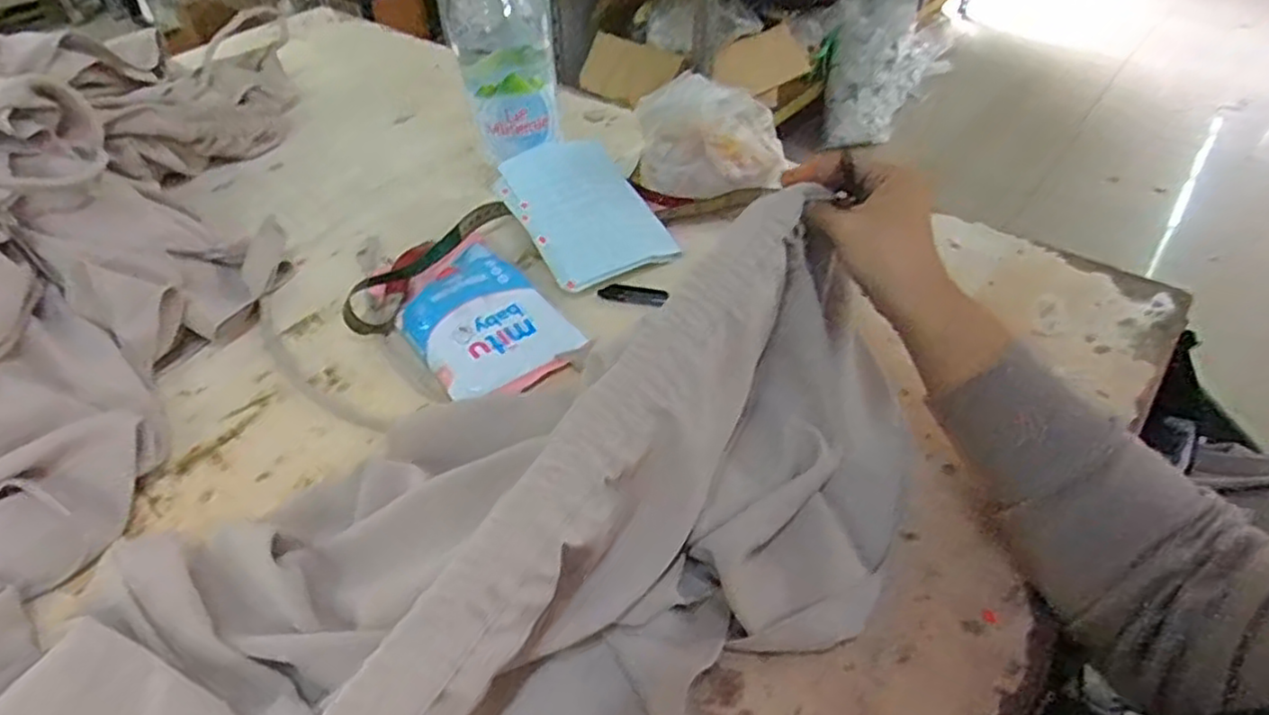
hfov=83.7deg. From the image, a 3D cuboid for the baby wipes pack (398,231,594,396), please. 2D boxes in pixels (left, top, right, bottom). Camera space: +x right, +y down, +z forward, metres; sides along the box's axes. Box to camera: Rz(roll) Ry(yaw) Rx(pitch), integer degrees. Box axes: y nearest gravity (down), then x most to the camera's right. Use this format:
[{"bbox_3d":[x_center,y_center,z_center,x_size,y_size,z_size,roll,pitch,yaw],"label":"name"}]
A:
[{"bbox_3d":[-0.123,-0.026,0.555,0.106,0.034,0.162,-32,52,-28],"label":"baby wipes pack"}]

